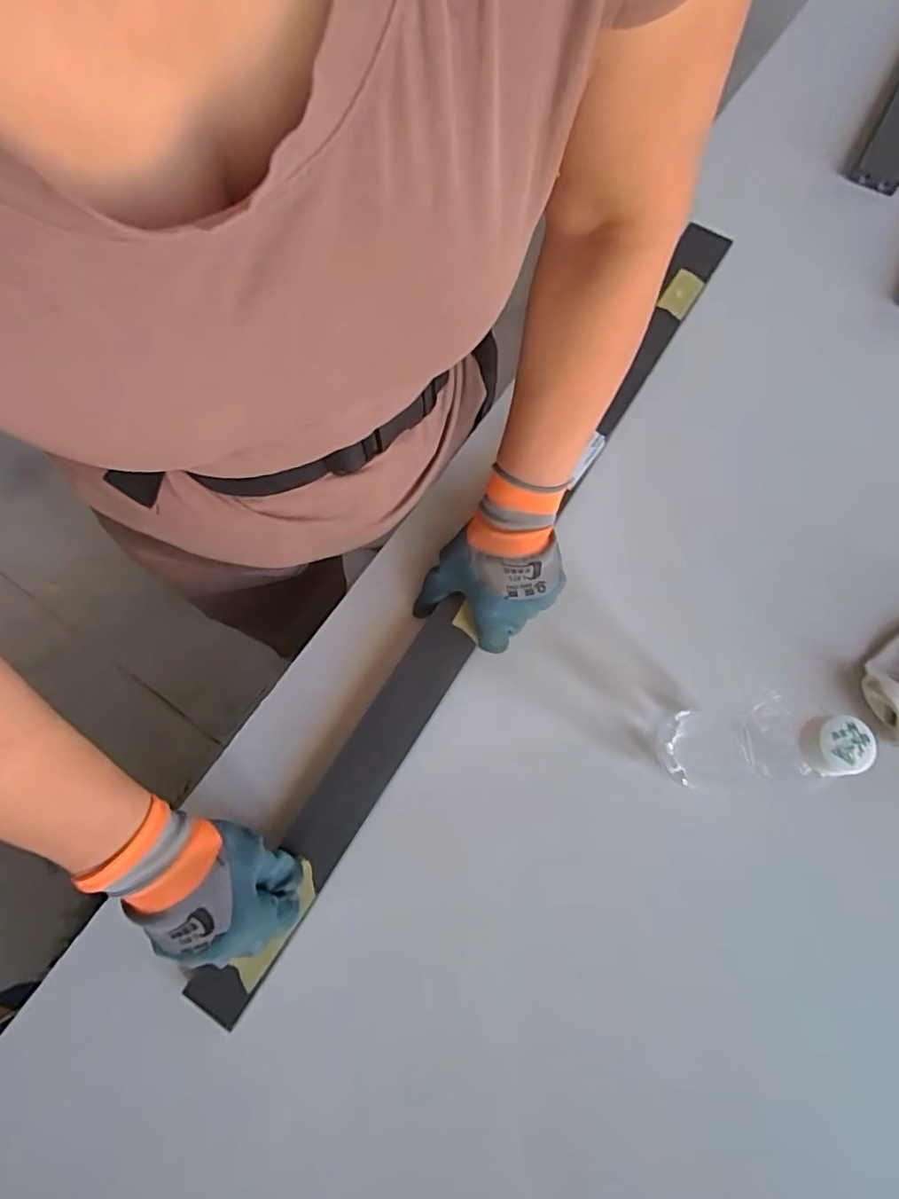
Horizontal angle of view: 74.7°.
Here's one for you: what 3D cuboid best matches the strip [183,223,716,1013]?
[{"bbox_3d":[0.044,-0.026,0.535,0.045,0.029,0.838,32,78,9],"label":"strip"}]

